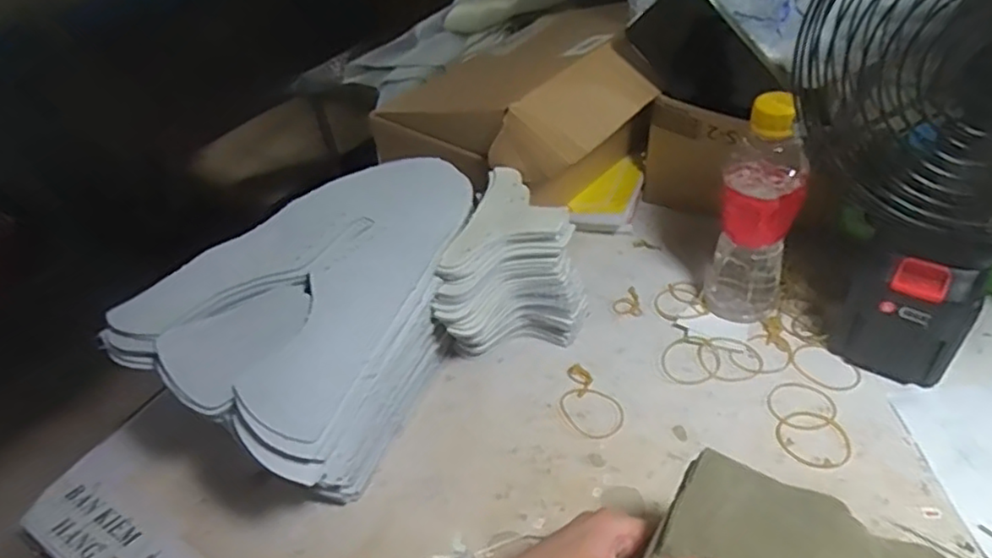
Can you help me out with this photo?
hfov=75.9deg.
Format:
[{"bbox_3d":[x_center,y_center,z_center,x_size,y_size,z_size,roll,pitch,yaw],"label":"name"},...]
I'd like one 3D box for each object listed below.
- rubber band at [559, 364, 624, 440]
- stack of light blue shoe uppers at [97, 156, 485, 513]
[{"bbox_3d":[0.069,0.094,0.488,0.039,0.005,0.067,-27,44,-19],"label":"rubber band"},{"bbox_3d":[-0.125,0.028,0.509,0.208,0.125,0.270,18,48,27],"label":"stack of light blue shoe uppers"}]

